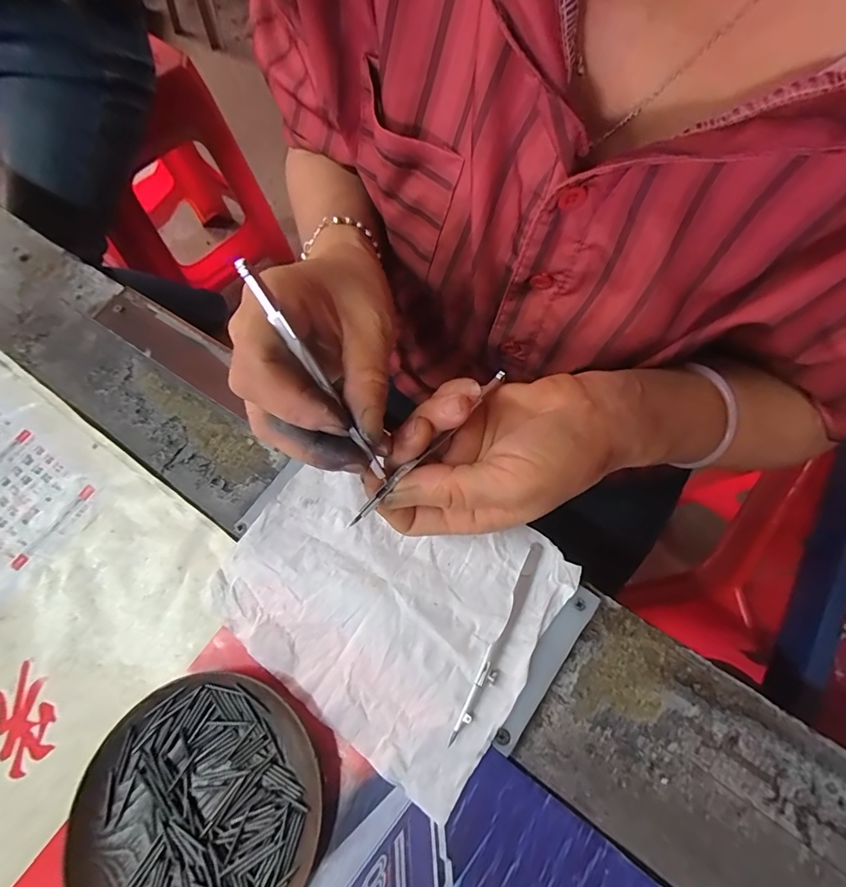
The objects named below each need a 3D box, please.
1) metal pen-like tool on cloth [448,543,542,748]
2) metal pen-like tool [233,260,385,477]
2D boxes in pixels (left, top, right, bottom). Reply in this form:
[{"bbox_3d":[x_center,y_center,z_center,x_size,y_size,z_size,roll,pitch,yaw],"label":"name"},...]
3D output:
[{"bbox_3d":[0.042,0.104,0.238,0.009,0.004,0.109,25,71,13],"label":"metal pen-like tool on cloth"},{"bbox_3d":[-0.041,-0.025,0.180,0.004,0.104,0.004,-37,30,-12],"label":"metal pen-like tool"}]

